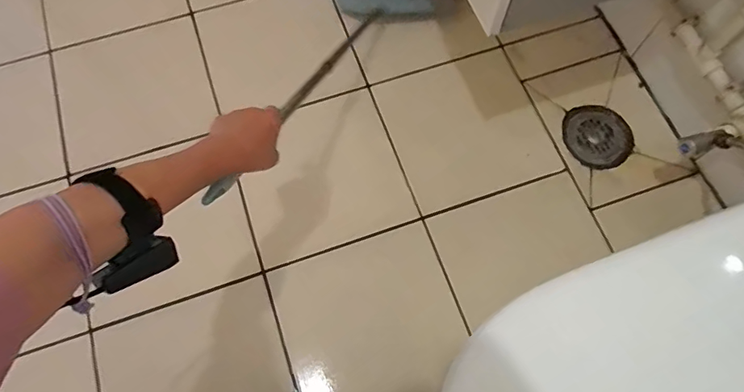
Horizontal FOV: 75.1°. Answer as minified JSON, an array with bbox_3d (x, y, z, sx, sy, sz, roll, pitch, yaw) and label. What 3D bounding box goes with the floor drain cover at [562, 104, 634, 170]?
[{"bbox_3d":[0.457,-0.120,0.978,0.134,0.007,0.140,-10,70,-4],"label":"floor drain cover"}]

